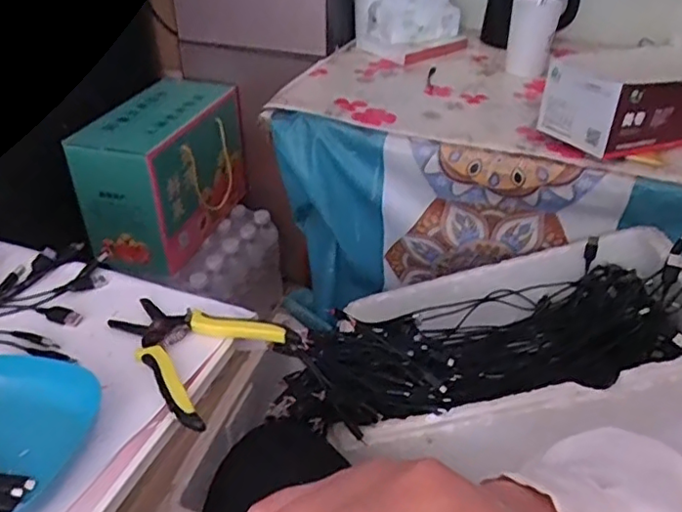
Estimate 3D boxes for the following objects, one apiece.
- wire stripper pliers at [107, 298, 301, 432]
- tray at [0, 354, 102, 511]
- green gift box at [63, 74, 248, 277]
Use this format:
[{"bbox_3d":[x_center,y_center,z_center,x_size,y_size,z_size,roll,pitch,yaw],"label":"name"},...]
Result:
[{"bbox_3d":[-0.130,0.072,0.519,0.152,0.013,0.118,25,42,30],"label":"wire stripper pliers"},{"bbox_3d":[-0.248,0.125,0.426,0.126,0.025,0.132,6,35,6],"label":"tray"},{"bbox_3d":[-0.322,-0.164,1.141,0.171,0.236,0.326,14,37,17],"label":"green gift box"}]

